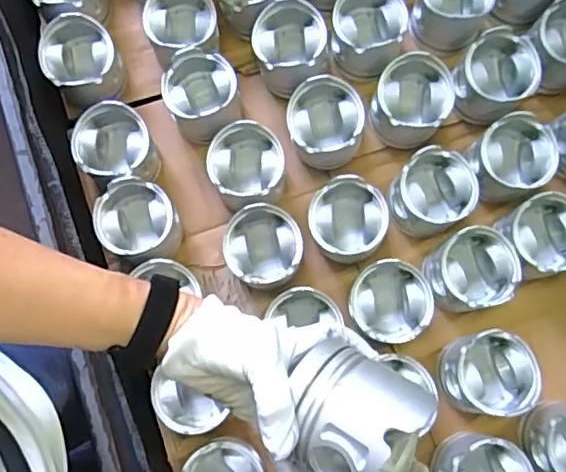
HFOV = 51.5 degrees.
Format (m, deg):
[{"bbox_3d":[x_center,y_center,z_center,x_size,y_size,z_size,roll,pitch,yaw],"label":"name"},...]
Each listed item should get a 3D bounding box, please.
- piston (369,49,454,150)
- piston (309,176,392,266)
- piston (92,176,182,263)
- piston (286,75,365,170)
[{"bbox_3d":[0.162,-0.169,0.748,0.095,0.079,0.098,0,79,0],"label":"piston"},{"bbox_3d":[0.078,-0.017,0.737,0.095,0.085,0.095,0,79,0],"label":"piston"},{"bbox_3d":[-0.177,-0.015,0.727,0.089,0.090,0.092,0,79,0],"label":"piston"},{"bbox_3d":[0.052,-0.138,0.741,0.089,0.082,0.092,0,79,0],"label":"piston"}]

